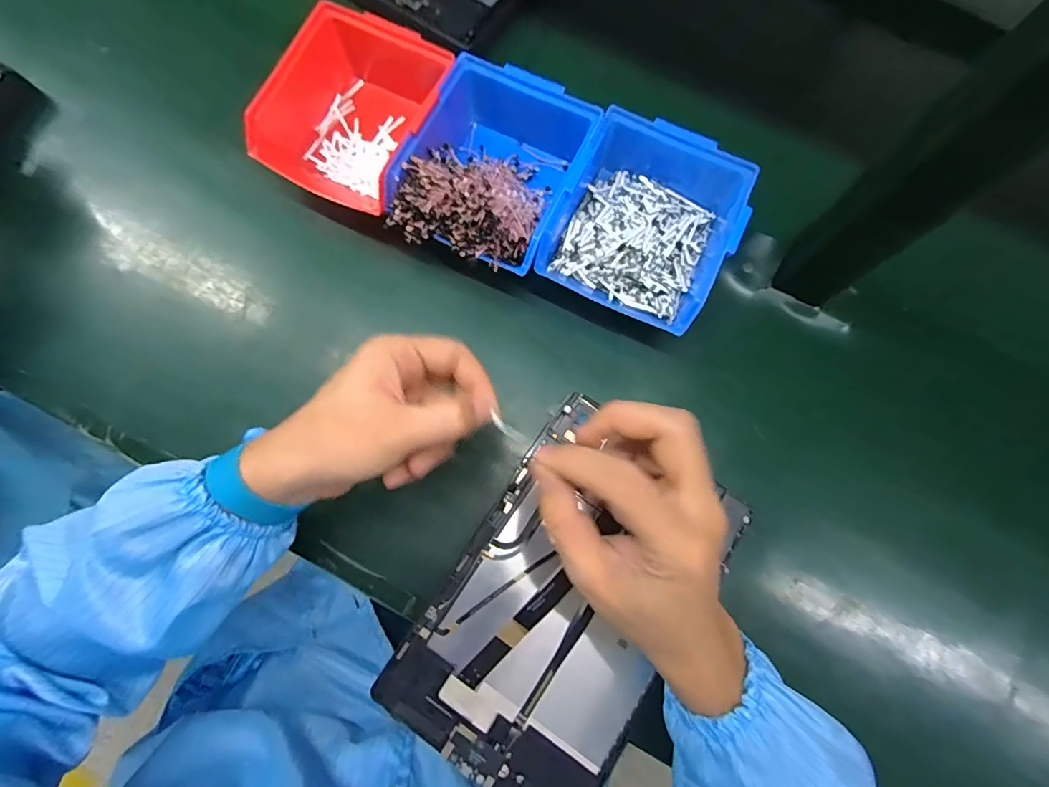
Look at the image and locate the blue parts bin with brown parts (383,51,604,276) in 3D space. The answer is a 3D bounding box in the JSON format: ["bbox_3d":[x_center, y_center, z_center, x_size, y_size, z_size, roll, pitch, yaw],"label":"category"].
[{"bbox_3d":[-0.018,-0.179,0.384,0.121,0.068,0.180,28,77,4],"label":"blue parts bin with brown parts"}]

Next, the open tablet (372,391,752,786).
[{"bbox_3d":[0.029,0.136,0.321,0.149,0.013,0.234,34,81,6],"label":"open tablet"}]

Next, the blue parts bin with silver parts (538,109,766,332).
[{"bbox_3d":[0.093,-0.132,0.379,0.126,0.068,0.145,25,77,3],"label":"blue parts bin with silver parts"}]

